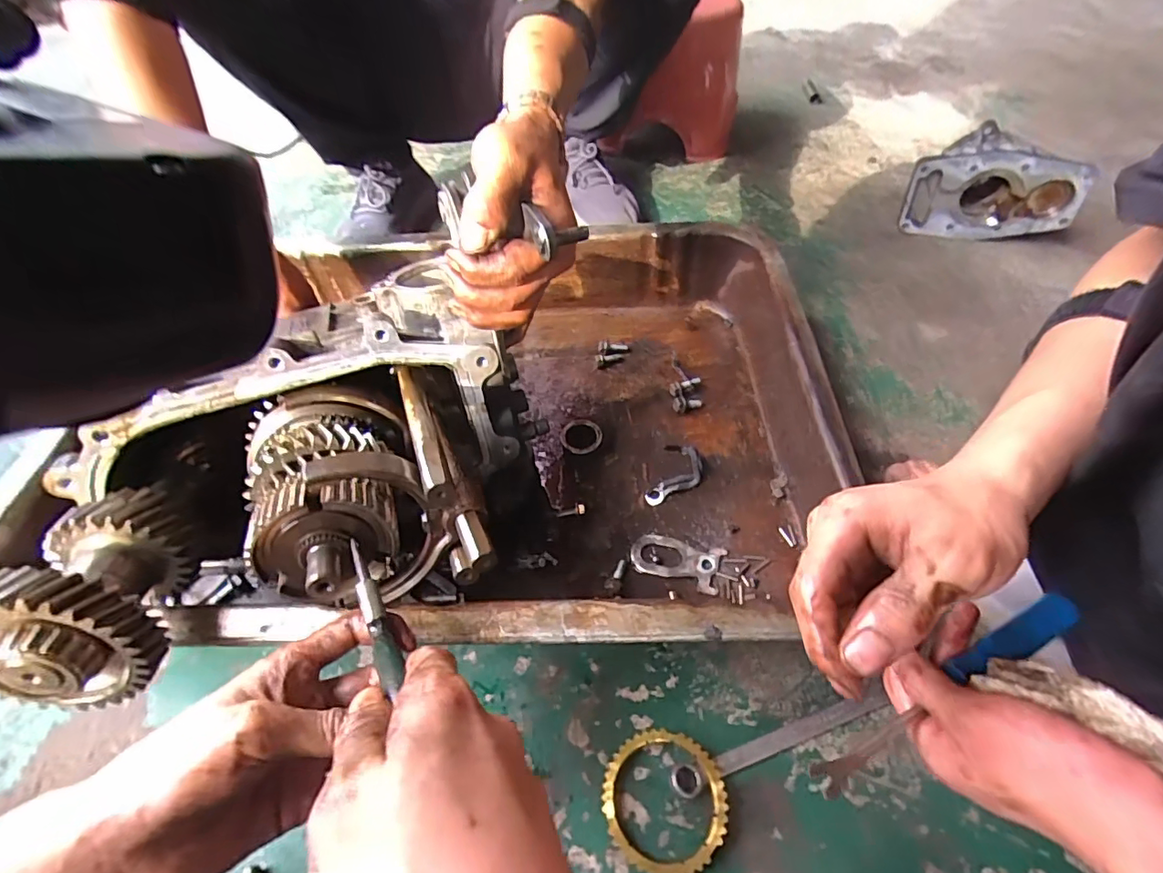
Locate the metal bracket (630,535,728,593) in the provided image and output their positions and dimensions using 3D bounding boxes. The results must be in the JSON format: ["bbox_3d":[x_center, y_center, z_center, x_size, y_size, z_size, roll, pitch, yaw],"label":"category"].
[{"bbox_3d":[0.078,0.101,0.434,0.072,0.010,0.038,18,55,15],"label":"metal bracket"}]

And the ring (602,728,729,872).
[{"bbox_3d":[0.053,0.234,0.338,0.077,0.015,0.077,-1,52,1],"label":"ring"}]

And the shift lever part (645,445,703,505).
[{"bbox_3d":[0.088,0.033,0.480,0.041,0.019,0.069,18,55,15],"label":"shift lever part"}]

